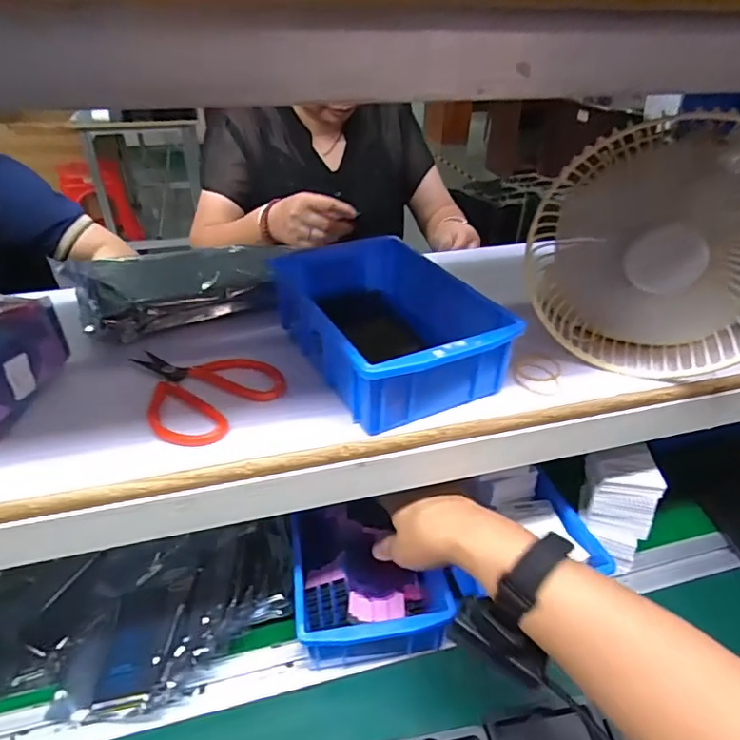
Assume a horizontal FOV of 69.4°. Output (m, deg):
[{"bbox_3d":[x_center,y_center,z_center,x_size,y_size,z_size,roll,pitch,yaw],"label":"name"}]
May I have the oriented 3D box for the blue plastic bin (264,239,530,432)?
[{"bbox_3d":[0.013,-0.038,0.443,0.131,0.064,0.198,-15,37,-21],"label":"blue plastic bin"}]

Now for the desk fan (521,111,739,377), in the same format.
[{"bbox_3d":[0.229,-0.088,0.418,0.199,0.180,0.070,15,36,21],"label":"desk fan"}]

